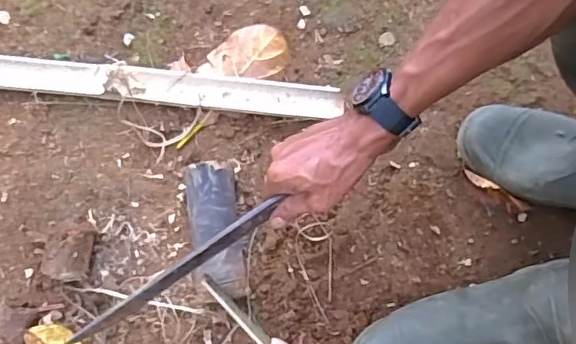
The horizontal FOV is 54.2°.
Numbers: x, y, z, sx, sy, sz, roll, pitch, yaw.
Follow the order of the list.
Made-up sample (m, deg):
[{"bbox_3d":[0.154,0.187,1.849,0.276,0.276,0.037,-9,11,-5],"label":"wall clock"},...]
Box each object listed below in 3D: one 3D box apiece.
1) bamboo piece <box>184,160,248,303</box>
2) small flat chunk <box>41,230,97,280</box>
[{"bbox_3d":[-0.071,0.061,0.569,0.053,0.049,0.136,-11,73,1],"label":"bamboo piece"},{"bbox_3d":[-0.222,0.086,0.578,0.042,0.039,0.050,8,72,2],"label":"small flat chunk"}]

